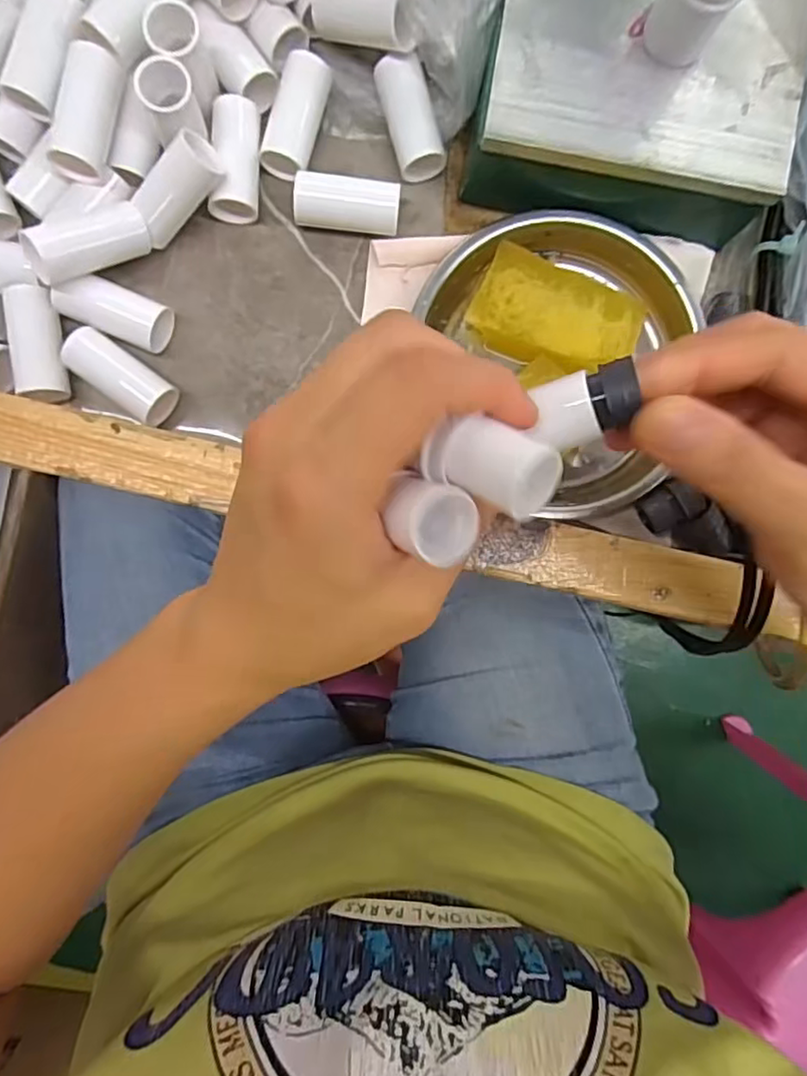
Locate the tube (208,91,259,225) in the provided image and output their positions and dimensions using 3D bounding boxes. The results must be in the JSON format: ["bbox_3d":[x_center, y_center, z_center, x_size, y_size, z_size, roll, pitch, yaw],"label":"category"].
[{"bbox_3d":[-0.073,-0.167,0.269,0.020,0.019,0.049,4,90,-3],"label":"tube"}]

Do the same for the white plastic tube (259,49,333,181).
[{"bbox_3d":[-0.048,-0.184,0.272,0.019,0.018,0.051,17,89,-3],"label":"white plastic tube"}]

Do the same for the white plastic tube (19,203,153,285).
[{"bbox_3d":[-0.130,-0.122,0.250,0.050,0.016,0.019,-38,92,-31],"label":"white plastic tube"}]

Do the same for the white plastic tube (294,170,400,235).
[{"bbox_3d":[-0.025,-0.146,0.270,0.044,0.016,0.018,4,90,-3],"label":"white plastic tube"}]

